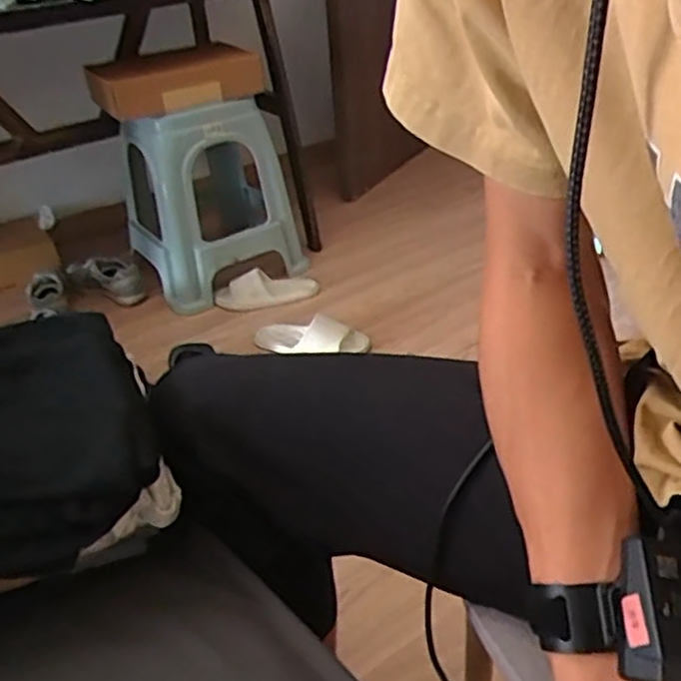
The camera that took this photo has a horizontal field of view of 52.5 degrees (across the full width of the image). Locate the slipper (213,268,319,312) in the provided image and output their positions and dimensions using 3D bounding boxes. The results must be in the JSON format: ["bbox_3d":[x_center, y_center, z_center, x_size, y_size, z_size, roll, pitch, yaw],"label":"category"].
[{"bbox_3d":[-0.187,-0.129,1.733,0.254,0.054,0.106,-5,34,-2],"label":"slipper"}]

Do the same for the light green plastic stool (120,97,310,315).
[{"bbox_3d":[-0.318,-0.362,1.727,0.391,0.462,0.259,-24,38,-26],"label":"light green plastic stool"}]

